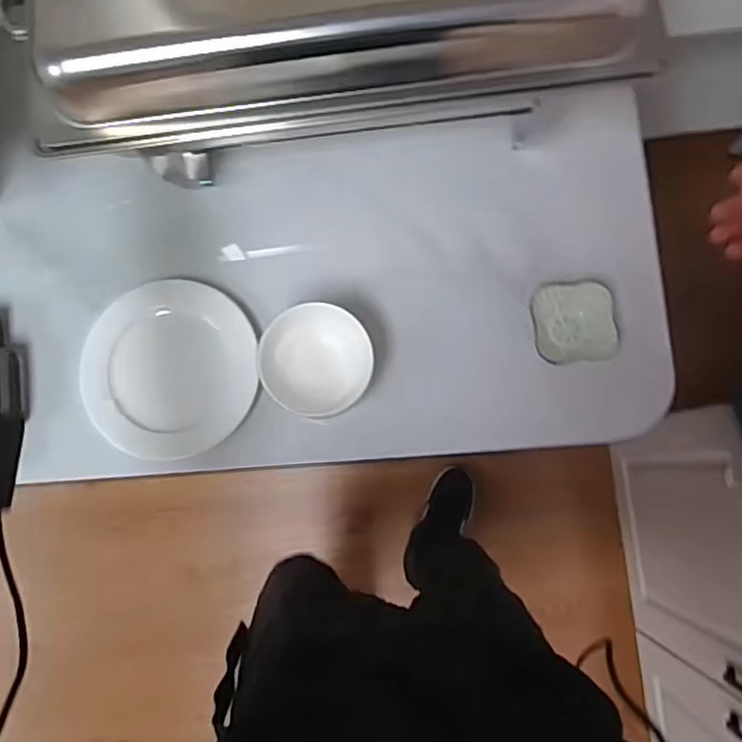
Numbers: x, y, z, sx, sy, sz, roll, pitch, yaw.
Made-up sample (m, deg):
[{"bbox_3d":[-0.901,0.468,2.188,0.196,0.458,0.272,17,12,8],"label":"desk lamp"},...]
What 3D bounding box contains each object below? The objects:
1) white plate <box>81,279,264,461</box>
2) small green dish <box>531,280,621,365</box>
[{"bbox_3d":[-0.231,-0.003,0.729,0.191,0.018,0.196,0,81,3],"label":"white plate"},{"bbox_3d":[0.223,-0.054,0.697,0.084,0.034,0.089,-3,81,2],"label":"small green dish"}]

